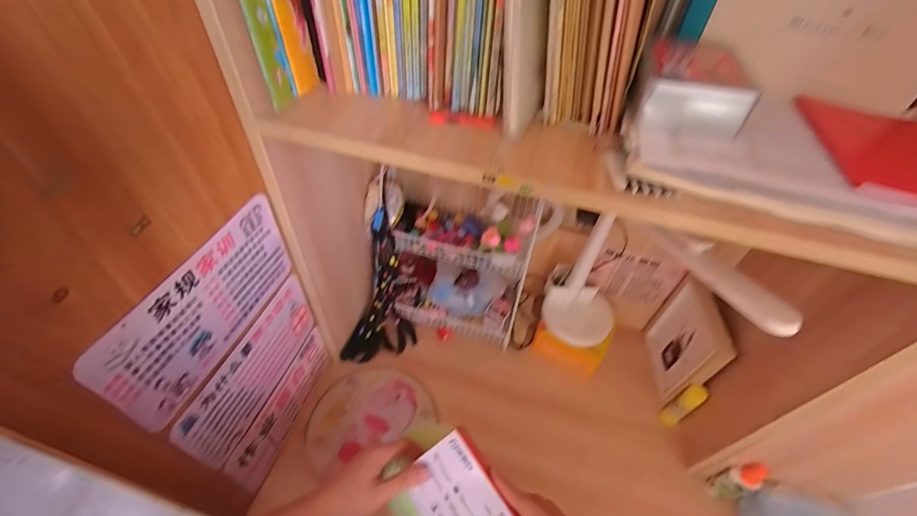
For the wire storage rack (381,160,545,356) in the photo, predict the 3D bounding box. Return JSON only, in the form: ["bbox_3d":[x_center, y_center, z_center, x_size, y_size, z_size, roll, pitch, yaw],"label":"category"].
[{"bbox_3d":[-0.013,0.009,0.793,0.303,0.254,0.151,17,47,10],"label":"wire storage rack"}]

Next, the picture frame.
[{"bbox_3d":[0.428,0.155,0.739,0.023,0.215,0.182,6,46,1],"label":"picture frame"}]

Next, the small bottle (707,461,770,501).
[{"bbox_3d":[0.453,0.364,0.632,0.041,0.110,0.037,-6,48,-11],"label":"small bottle"}]

